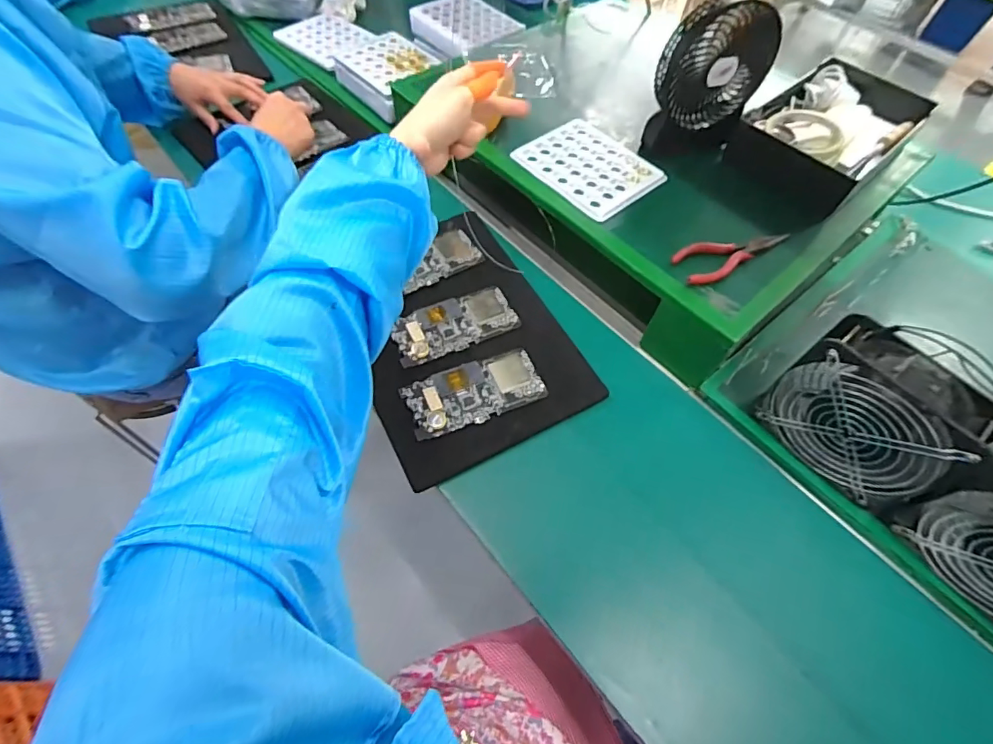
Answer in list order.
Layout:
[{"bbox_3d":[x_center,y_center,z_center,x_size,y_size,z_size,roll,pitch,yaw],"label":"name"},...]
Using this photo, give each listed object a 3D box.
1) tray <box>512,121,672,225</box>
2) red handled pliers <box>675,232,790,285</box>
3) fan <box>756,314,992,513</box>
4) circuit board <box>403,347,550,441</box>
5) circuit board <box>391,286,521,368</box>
[{"bbox_3d":[0.122,-0.272,0.631,0.143,0.006,0.163,-38,69,-22],"label":"tray"},{"bbox_3d":[0.275,-0.135,0.552,0.146,0.015,0.048,-17,62,-13],"label":"red handled pliers"},{"bbox_3d":[0.355,0.043,0.461,0.068,0.141,0.157,-35,68,-21],"label":"fan"},{"bbox_3d":[-0.025,0.021,0.554,0.154,0.006,0.076,-17,62,-13],"label":"circuit board"},{"bbox_3d":[-0.052,-0.061,0.601,0.153,0.006,0.075,-22,64,-15],"label":"circuit board"}]

